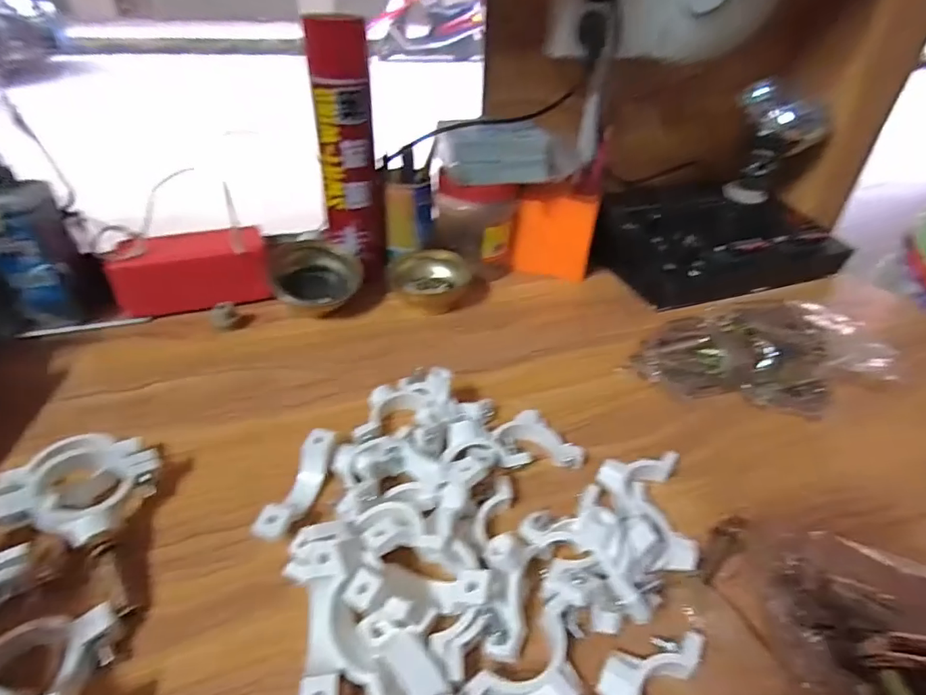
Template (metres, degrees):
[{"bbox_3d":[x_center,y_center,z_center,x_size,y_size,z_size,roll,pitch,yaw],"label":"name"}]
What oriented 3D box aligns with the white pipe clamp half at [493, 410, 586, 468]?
[{"bbox_3d":[0.060,0.075,0.410,0.068,0.012,0.054,0,38,-4],"label":"white pipe clamp half"}]

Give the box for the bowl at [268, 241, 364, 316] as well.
[{"bbox_3d":[-0.166,-0.077,0.568,0.100,0.065,0.081,-7,39,-12],"label":"bowl"}]

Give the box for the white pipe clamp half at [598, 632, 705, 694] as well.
[{"bbox_3d":[0.098,0.188,0.272,0.043,0.018,0.094,24,43,25],"label":"white pipe clamp half"}]

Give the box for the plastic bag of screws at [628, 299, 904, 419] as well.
[{"bbox_3d":[0.283,0.005,0.474,0.231,0.067,0.099,4,38,2],"label":"plastic bag of screws"}]

